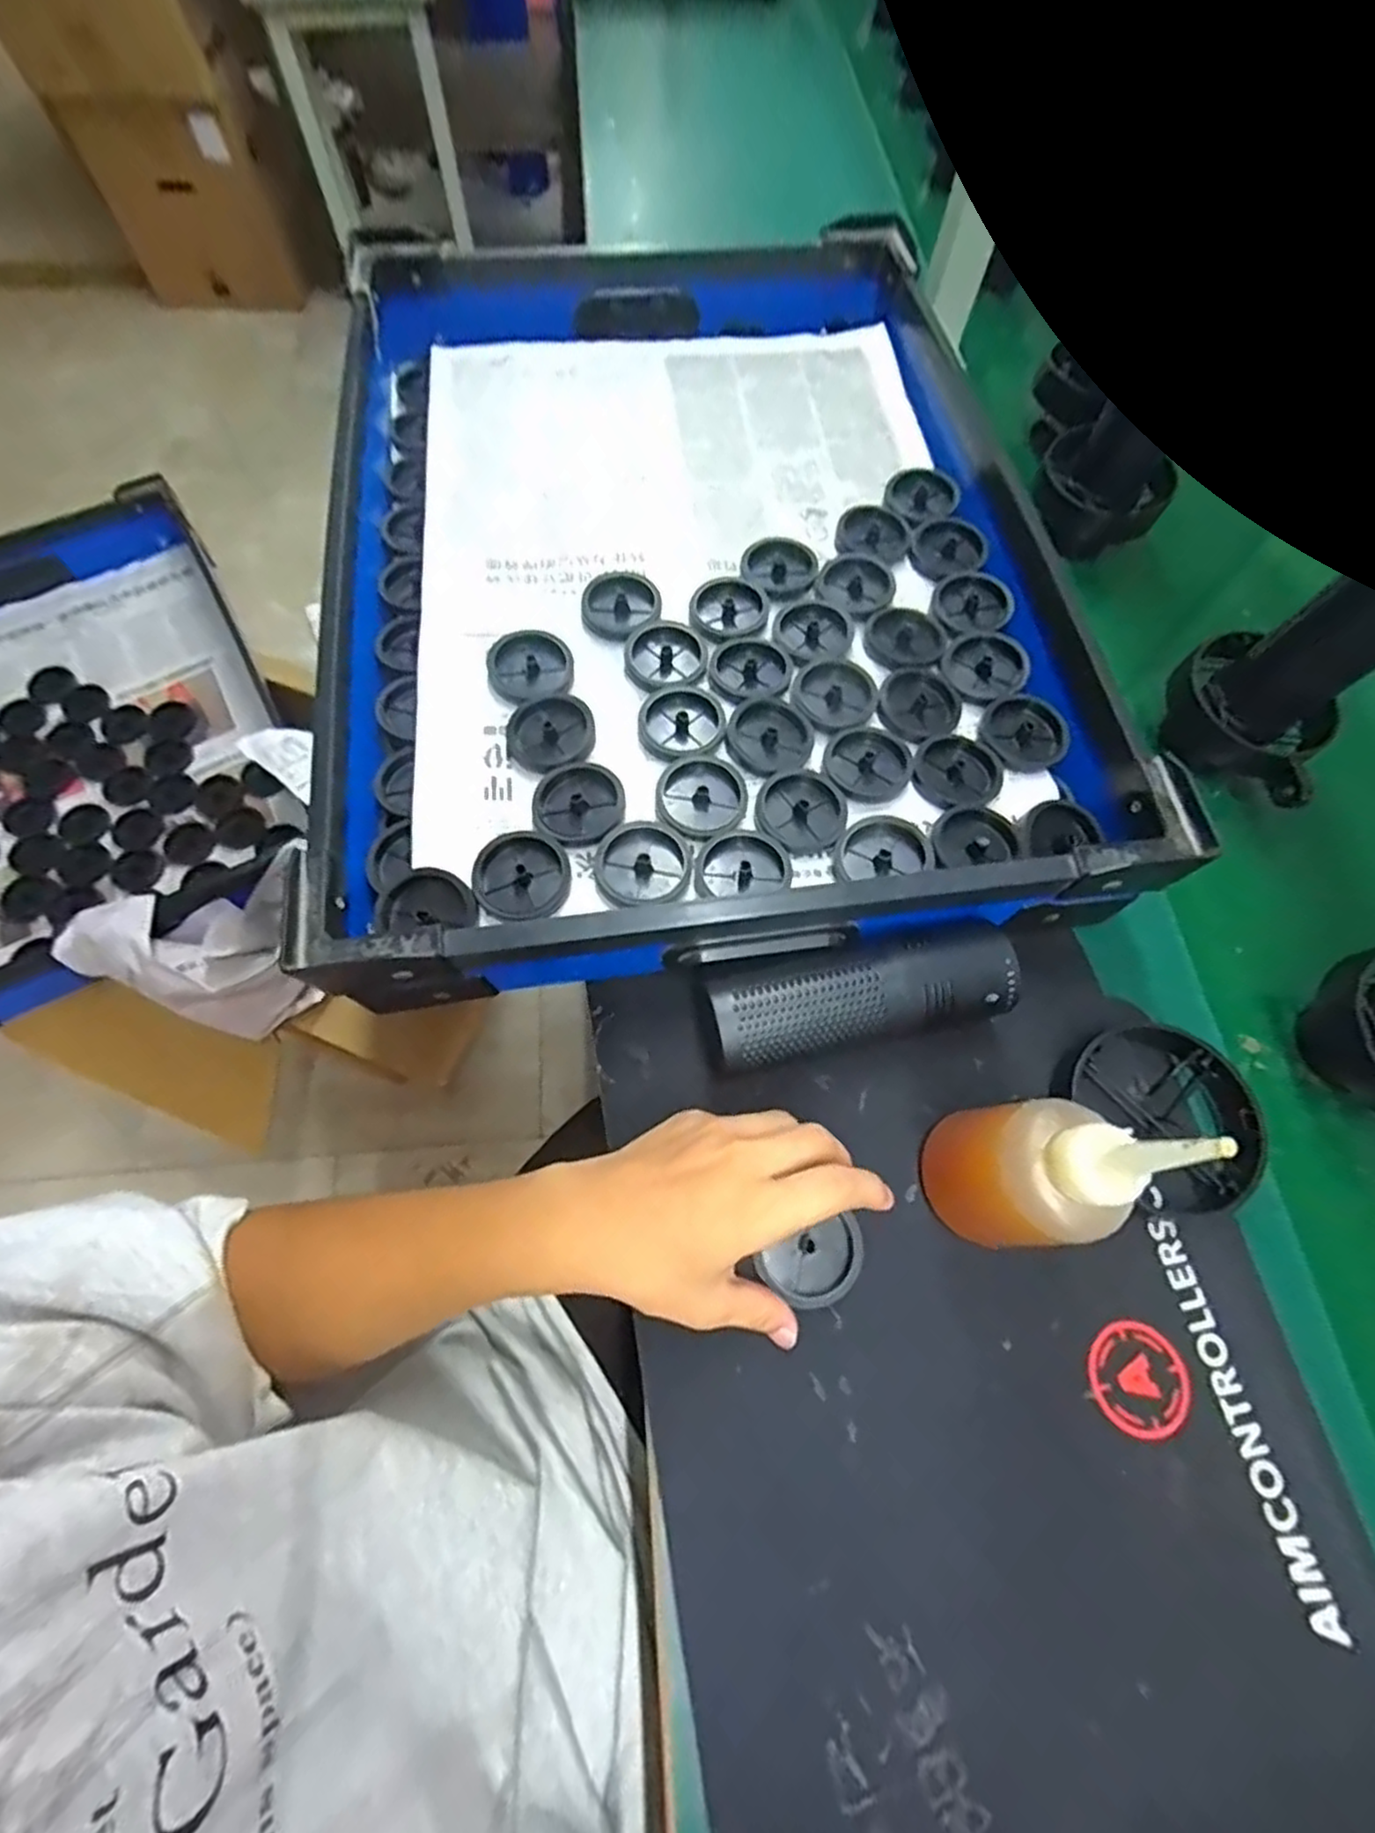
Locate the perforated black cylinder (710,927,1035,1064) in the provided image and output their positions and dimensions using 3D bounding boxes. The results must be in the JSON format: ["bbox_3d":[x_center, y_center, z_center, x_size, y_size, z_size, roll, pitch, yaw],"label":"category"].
[{"bbox_3d":[0.091,0.041,0.375,0.162,0.050,0.053,-10,67,-7],"label":"perforated black cylinder"}]

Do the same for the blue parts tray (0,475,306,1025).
[{"bbox_3d":[-0.781,-0.201,0.842,0.479,0.120,0.697,-25,68,-14],"label":"blue parts tray"}]

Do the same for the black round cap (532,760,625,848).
[{"bbox_3d":[-0.062,-0.065,0.404,0.053,0.012,0.051,1,66,-2],"label":"black round cap"}]

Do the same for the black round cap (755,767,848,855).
[{"bbox_3d":[0.067,-0.062,0.408,0.052,0.011,0.050,1,66,-2],"label":"black round cap"}]

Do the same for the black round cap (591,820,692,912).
[{"bbox_3d":[-0.026,-0.029,0.397,0.053,0.018,0.049,1,66,-2],"label":"black round cap"}]

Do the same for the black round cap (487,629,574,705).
[{"bbox_3d":[-0.101,-0.160,0.447,0.052,0.012,0.051,1,66,-2],"label":"black round cap"}]

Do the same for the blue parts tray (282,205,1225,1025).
[{"bbox_3d":[0.006,-0.267,0.481,0.456,0.061,0.616,-6,67,-6],"label":"blue parts tray"}]

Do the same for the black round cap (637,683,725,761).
[{"bbox_3d":[-0.002,-0.121,0.433,0.052,0.014,0.054,1,66,-2],"label":"black round cap"}]

